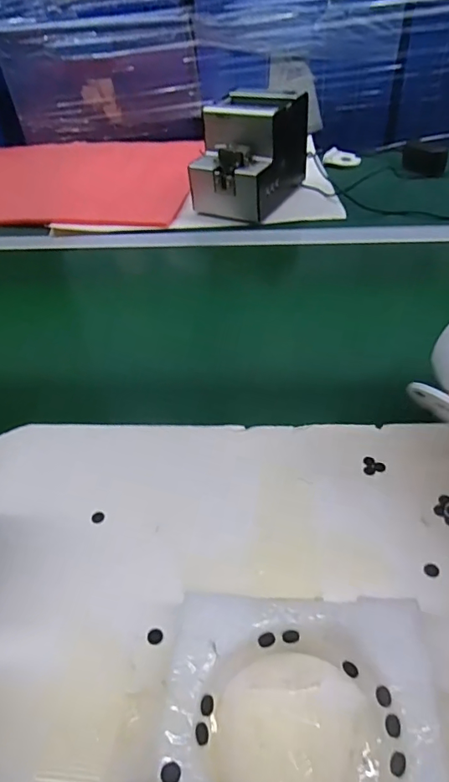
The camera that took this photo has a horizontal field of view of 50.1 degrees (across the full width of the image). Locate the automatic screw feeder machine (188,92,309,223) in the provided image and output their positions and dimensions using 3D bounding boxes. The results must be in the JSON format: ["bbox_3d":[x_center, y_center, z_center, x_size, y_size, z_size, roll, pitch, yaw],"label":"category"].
[{"bbox_3d":[0.042,-0.393,0.794,0.129,0.146,0.182,20,49,22],"label":"automatic screw feeder machine"}]

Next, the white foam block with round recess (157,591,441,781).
[{"bbox_3d":[0.043,0.188,0.263,0.153,0.037,0.135,0,44,2],"label":"white foam block with round recess"}]

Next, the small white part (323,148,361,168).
[{"bbox_3d":[0.227,-0.450,0.926,0.065,0.017,0.042,17,48,20],"label":"small white part"}]

